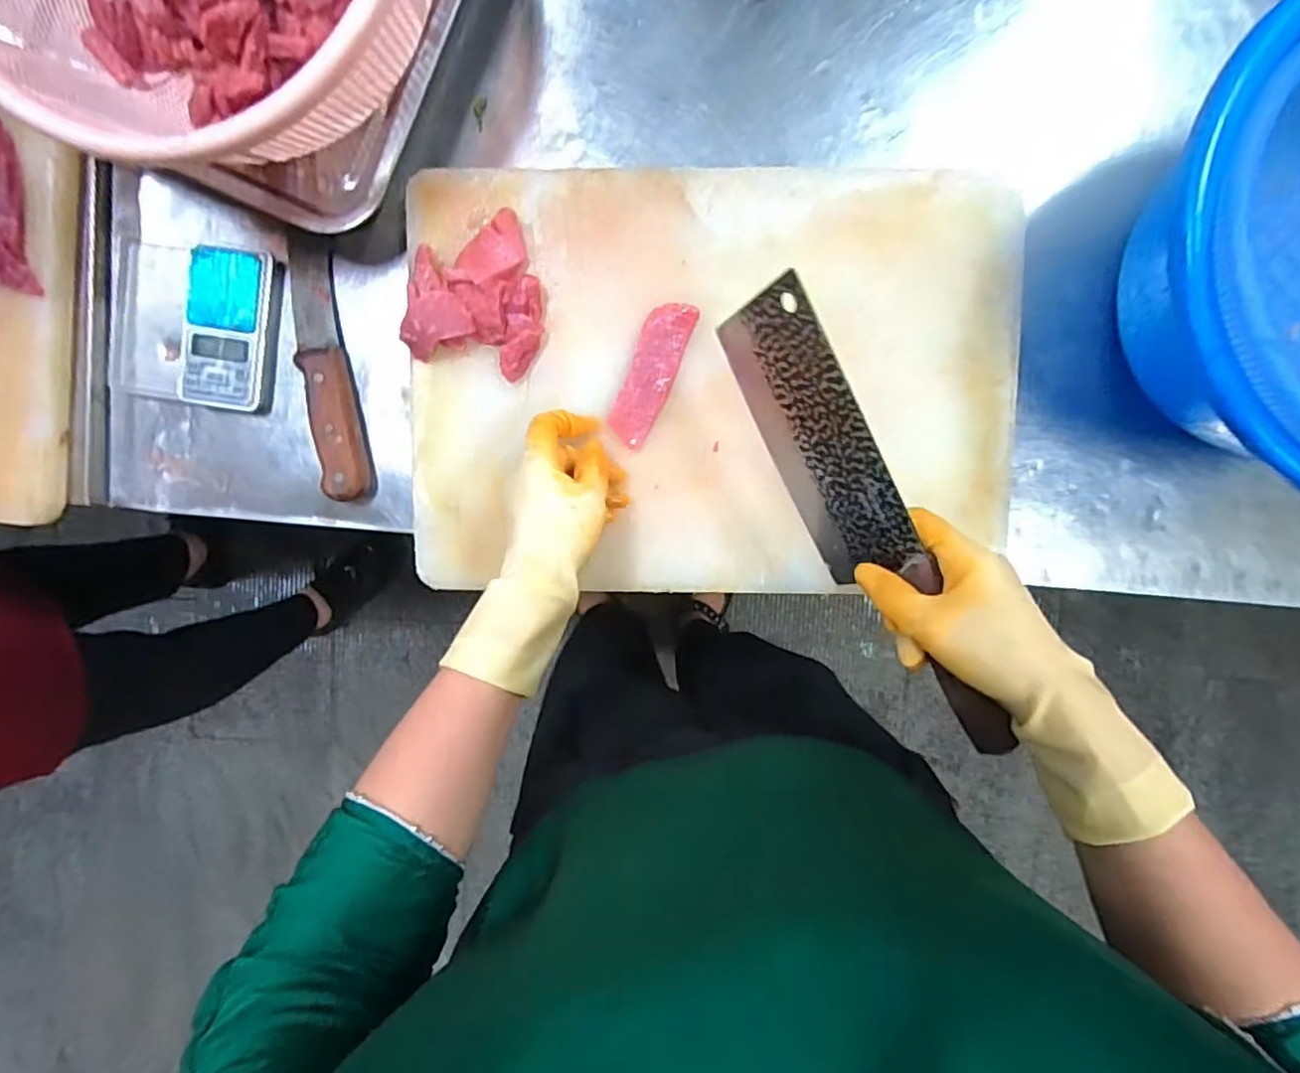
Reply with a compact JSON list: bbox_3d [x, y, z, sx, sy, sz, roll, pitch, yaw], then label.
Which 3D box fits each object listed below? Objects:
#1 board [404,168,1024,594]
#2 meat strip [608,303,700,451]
[{"bbox_3d":[0.044,-0.111,0.451,0.437,0.027,0.301,0,93,-1],"label":"board"},{"bbox_3d":[0.001,-0.119,0.454,0.034,0.012,0.106,21,94,0],"label":"meat strip"}]

